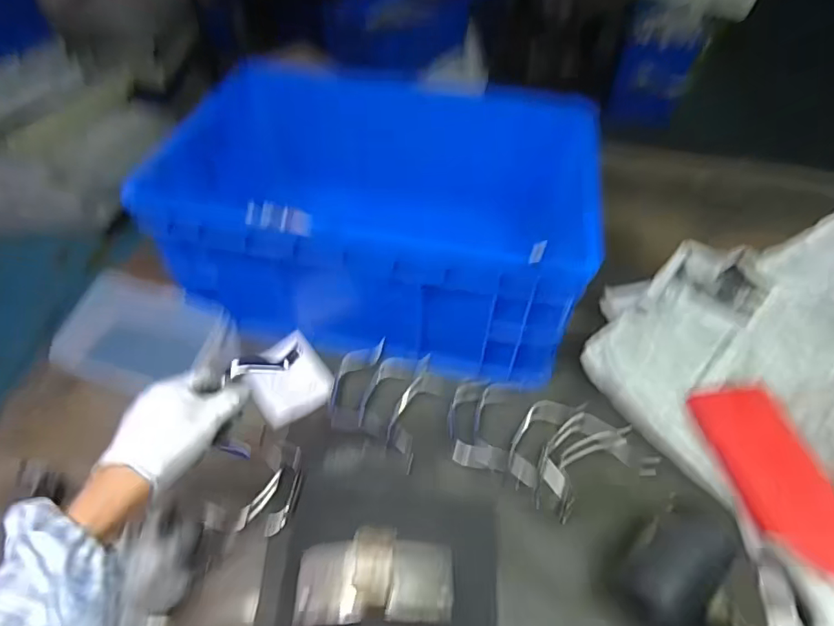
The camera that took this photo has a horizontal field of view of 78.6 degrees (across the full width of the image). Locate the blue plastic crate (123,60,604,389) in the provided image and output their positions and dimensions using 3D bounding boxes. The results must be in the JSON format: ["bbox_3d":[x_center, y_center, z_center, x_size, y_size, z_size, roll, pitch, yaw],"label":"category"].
[{"bbox_3d":[-0.039,-0.151,0.739,0.545,0.209,0.406,9,50,5],"label":"blue plastic crate"}]

